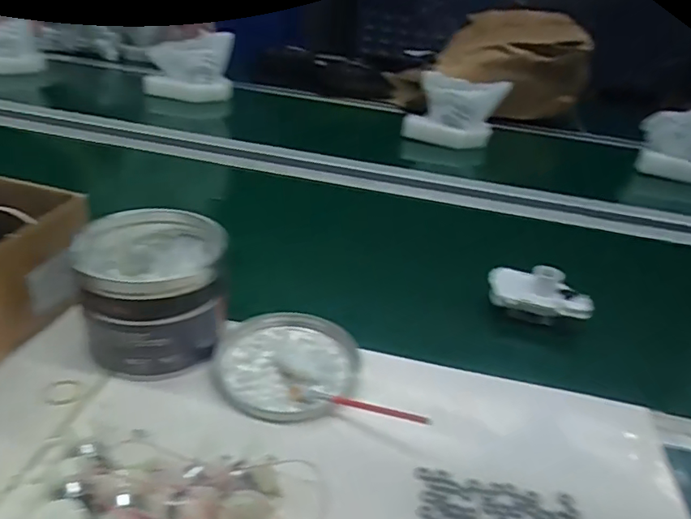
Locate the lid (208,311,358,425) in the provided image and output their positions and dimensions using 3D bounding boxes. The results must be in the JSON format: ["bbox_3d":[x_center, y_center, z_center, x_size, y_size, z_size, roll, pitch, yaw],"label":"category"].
[{"bbox_3d":[-0.055,0.096,0.506,0.128,0.019,0.134,5,30,-3],"label":"lid"}]

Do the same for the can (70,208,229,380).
[{"bbox_3d":[-0.174,0.024,0.499,0.127,0.098,0.133,5,30,-3],"label":"can"}]

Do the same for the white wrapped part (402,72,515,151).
[{"bbox_3d":[0.230,-0.311,1.153,0.192,0.153,0.051,16,31,15],"label":"white wrapped part"}]

